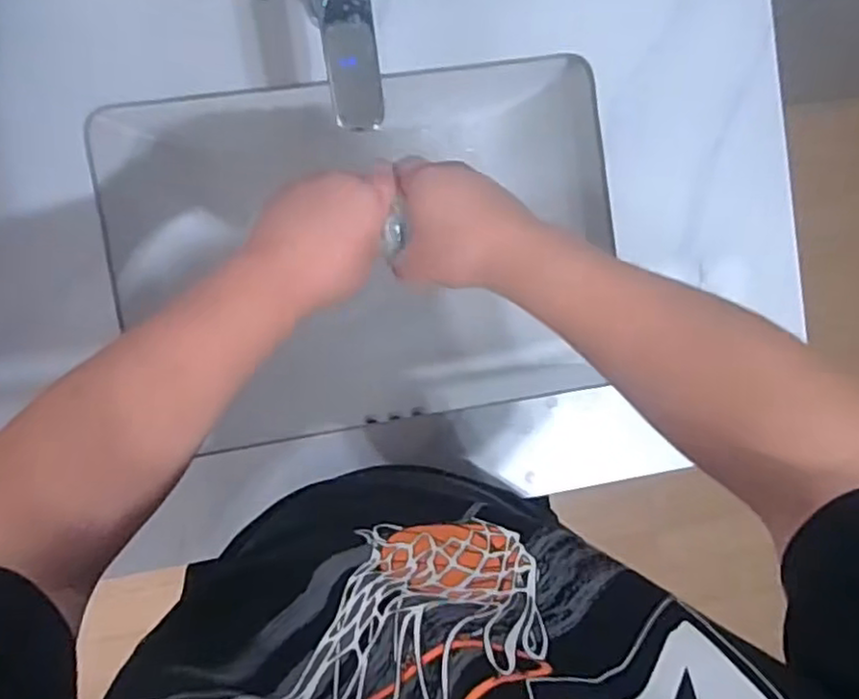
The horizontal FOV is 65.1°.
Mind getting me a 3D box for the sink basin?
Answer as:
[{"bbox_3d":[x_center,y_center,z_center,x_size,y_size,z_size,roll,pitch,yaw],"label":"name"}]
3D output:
[{"bbox_3d":[-0.061,-0.100,0.671,0.450,0.135,0.331,-10,94,-6],"label":"sink basin"}]

